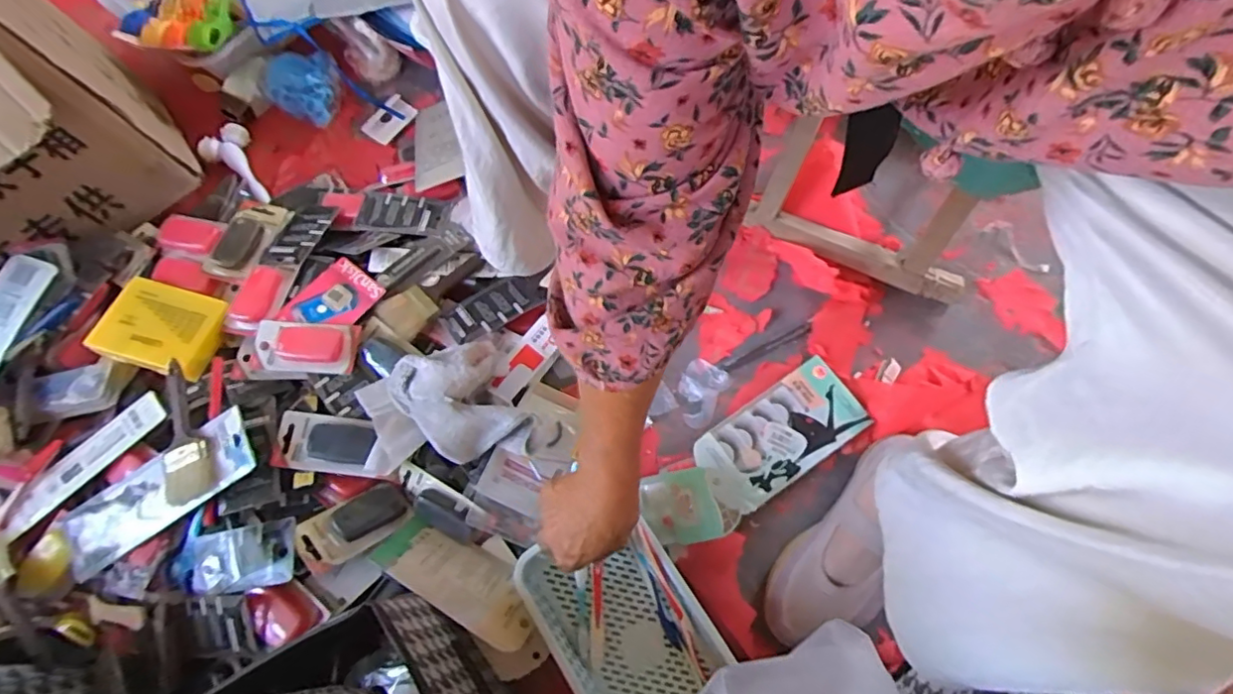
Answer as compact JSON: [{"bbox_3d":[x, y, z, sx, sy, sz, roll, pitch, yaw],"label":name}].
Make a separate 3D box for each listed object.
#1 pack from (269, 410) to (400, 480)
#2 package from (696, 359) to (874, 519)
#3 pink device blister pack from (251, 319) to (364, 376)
[{"bbox_3d":[-0.285,0.098,0.576,0.111,0.022,0.056,6,74,4],"label":"pack"},{"bbox_3d":[0.173,0.094,0.608,0.181,0.012,0.093,-34,75,-8],"label":"package"},{"bbox_3d":[-0.333,0.000,0.611,0.108,0.019,0.054,3,74,3],"label":"pink device blister pack"}]

